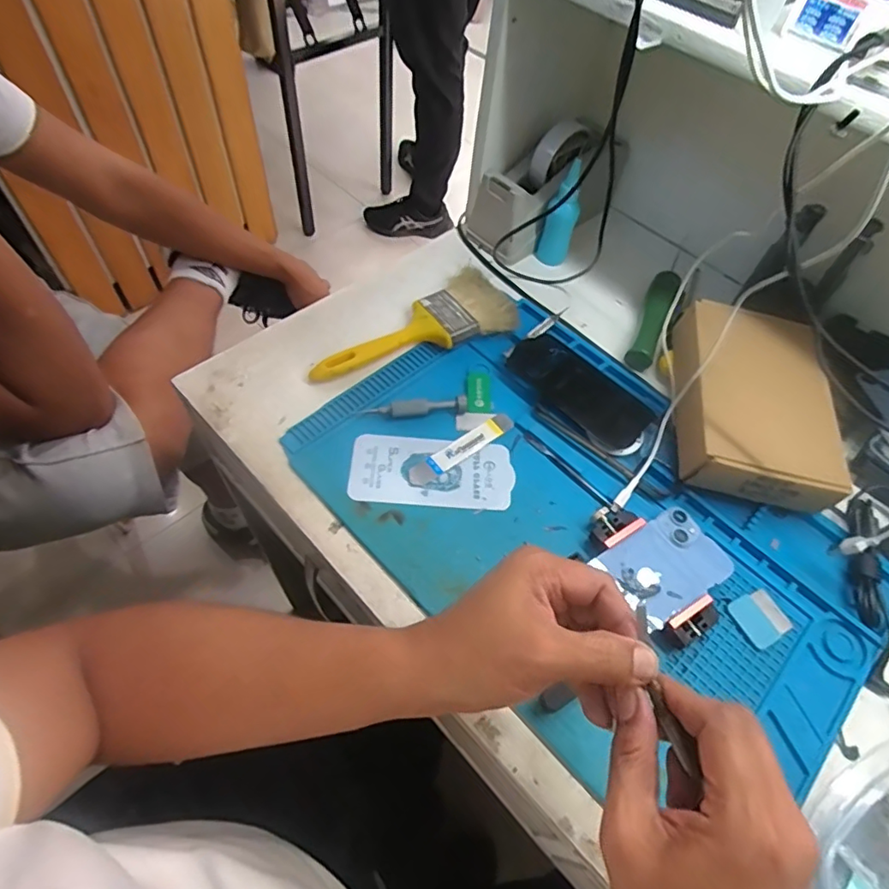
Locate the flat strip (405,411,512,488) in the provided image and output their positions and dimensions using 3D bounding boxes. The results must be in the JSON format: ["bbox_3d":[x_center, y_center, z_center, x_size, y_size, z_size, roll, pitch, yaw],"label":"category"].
[{"bbox_3d":[0.015,0.004,0.513,0.118,0.004,0.022,-33,66,-22],"label":"flat strip"}]

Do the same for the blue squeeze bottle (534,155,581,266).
[{"bbox_3d":[0.139,-0.268,0.642,0.035,0.114,0.032,-34,66,-22],"label":"blue squeeze bottle"}]

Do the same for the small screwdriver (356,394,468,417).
[{"bbox_3d":[-0.031,-0.035,0.528,0.108,0.017,0.015,-4,59,-6],"label":"small screwdriver"}]

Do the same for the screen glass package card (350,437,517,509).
[{"bbox_3d":[-0.011,0.025,0.498,0.146,0.004,0.067,4,57,-3],"label":"screen glass package card"}]

